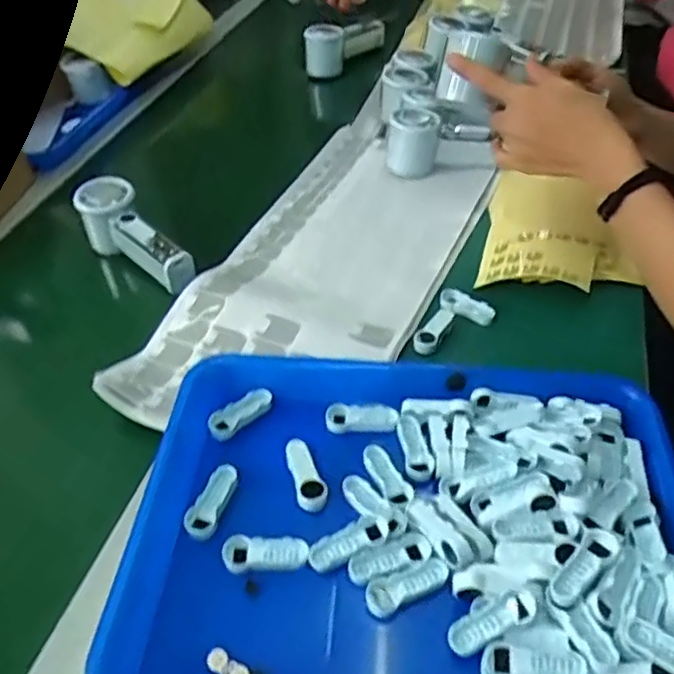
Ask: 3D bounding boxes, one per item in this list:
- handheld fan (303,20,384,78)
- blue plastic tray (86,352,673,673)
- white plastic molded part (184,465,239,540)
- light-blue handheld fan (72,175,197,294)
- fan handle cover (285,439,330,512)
[{"bbox_3d":[0.010,-0.420,0.958,0.061,0.057,0.124,31,54,33],"label":"handheld fan"},{"bbox_3d":[0.046,0.115,0.417,0.329,0.037,0.241,2,45,6],"label":"blue plastic tray"},{"bbox_3d":[-0.080,0.103,0.433,0.021,0.007,0.052,10,45,16],"label":"white plastic molded part"},{"bbox_3d":[-0.195,-0.097,0.639,0.050,0.055,0.149,-33,49,-26],"label":"light-blue handheld fan"},{"bbox_3d":[-0.020,0.090,0.443,0.019,0.007,0.054,-14,43,-9],"label":"fan handle cover"}]

